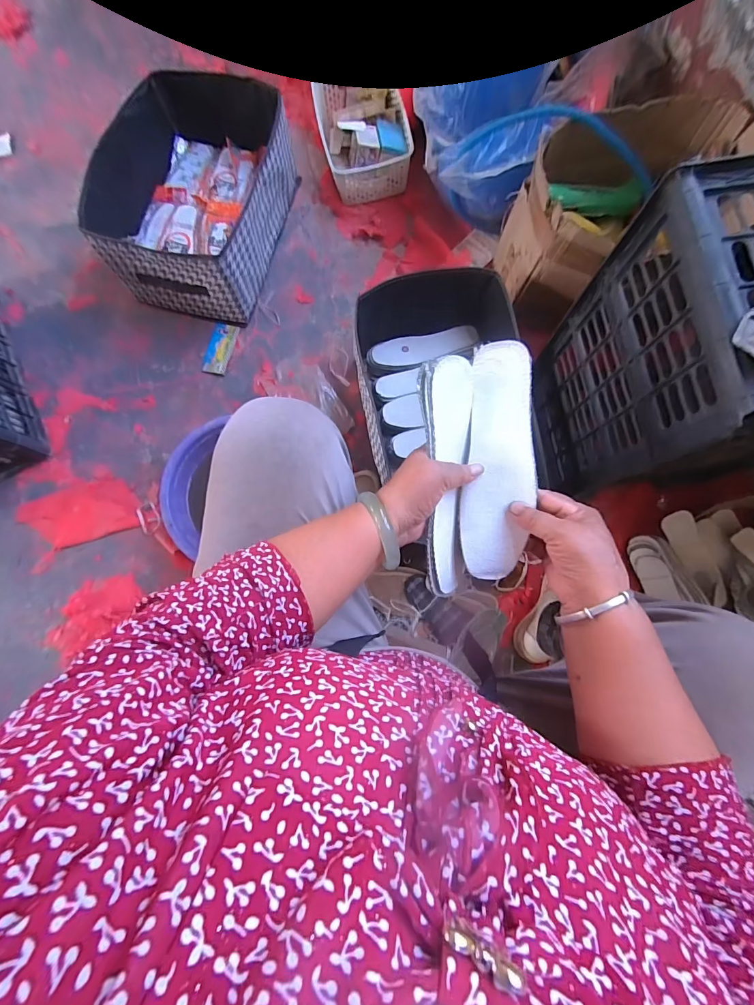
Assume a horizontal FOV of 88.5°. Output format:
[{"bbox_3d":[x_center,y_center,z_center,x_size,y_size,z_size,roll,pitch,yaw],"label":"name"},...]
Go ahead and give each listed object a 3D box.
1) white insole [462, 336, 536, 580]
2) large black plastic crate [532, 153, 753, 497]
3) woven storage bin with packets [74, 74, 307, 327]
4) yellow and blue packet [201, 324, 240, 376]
[{"bbox_3d":[0.120,-0.039,0.377,0.064,0.005,0.223,6,94,17],"label":"white insole"},{"bbox_3d":[0.475,-0.197,0.548,0.318,0.381,0.270,-9,80,-1],"label":"large black plastic crate"},{"bbox_3d":[-0.385,-0.669,0.851,0.325,0.182,0.463,13,80,3],"label":"woven storage bin with packets"},{"bbox_3d":[-0.358,-0.351,0.886,0.060,0.005,0.125,10,80,3],"label":"yellow and blue packet"}]

